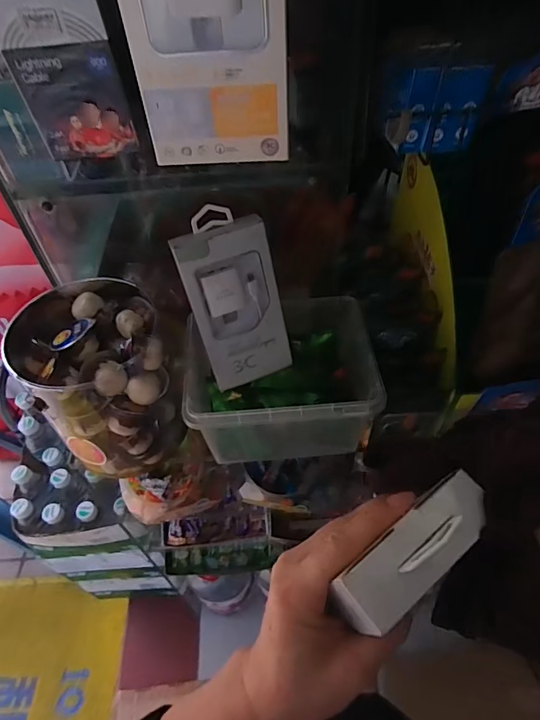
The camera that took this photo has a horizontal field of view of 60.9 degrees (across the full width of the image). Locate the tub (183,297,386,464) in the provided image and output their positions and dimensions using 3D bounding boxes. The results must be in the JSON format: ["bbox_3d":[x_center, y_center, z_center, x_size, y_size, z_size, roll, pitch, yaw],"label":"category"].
[{"bbox_3d":[0.011,0.022,0.524,0.192,0.106,0.167,-4,50,0],"label":"tub"}]

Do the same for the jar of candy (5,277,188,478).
[{"bbox_3d":[-0.183,0.015,0.508,0.131,0.151,0.163,-31,55,-20],"label":"jar of candy"}]

